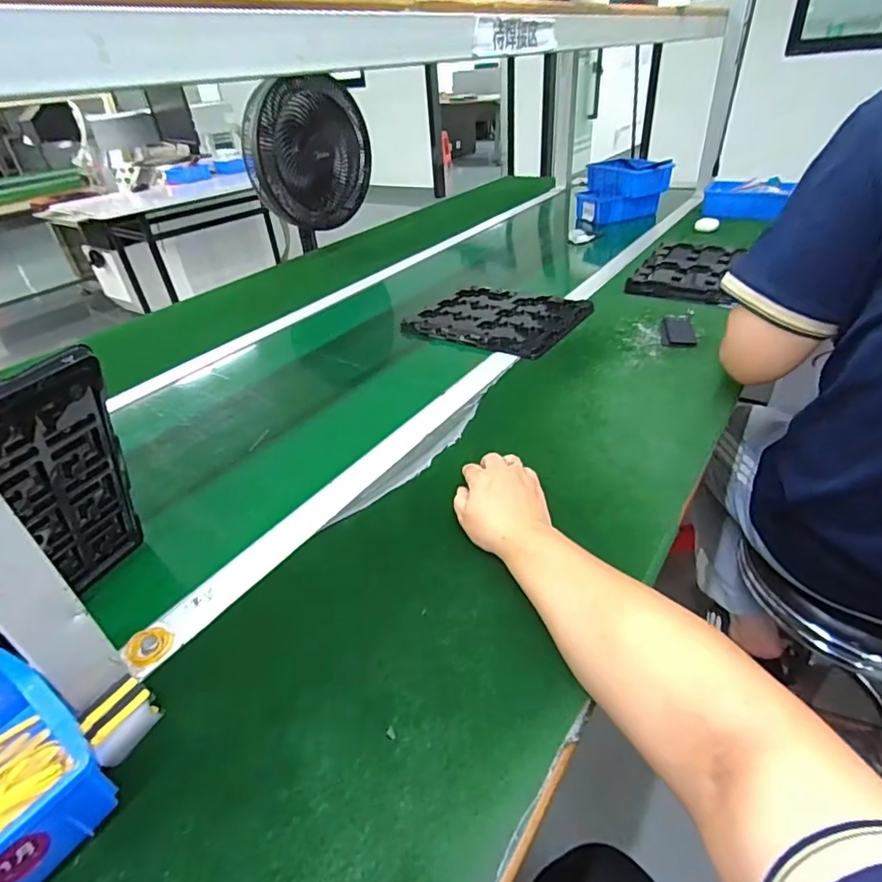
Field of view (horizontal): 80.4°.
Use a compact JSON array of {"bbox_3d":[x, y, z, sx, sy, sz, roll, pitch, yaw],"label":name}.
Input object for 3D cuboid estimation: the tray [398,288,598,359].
[{"bbox_3d":[0.103,-0.222,0.920,0.264,0.017,0.224,20,44,33],"label":"tray"}]

